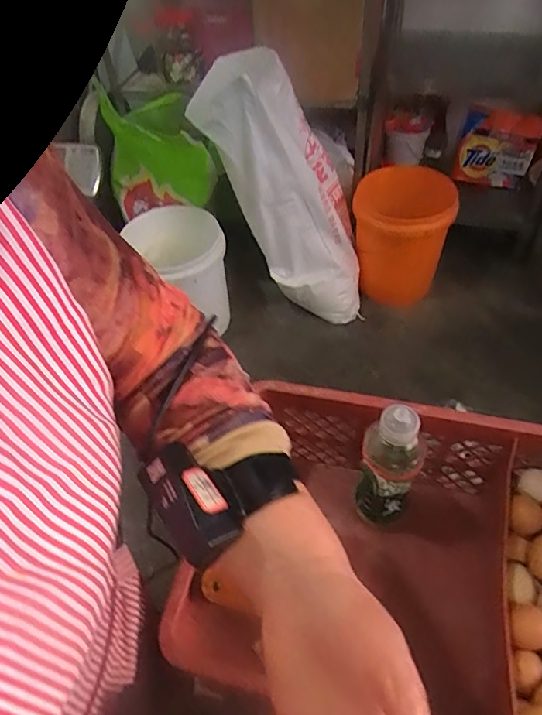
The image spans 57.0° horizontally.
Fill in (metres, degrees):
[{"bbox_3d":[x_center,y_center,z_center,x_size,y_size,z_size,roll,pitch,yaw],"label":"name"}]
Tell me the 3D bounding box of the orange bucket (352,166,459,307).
[{"bbox_3d":[0.406,-0.400,1.582,0.292,0.318,0.288,7,51,12],"label":"orange bucket"}]

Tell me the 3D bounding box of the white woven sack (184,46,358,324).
[{"bbox_3d":[0.054,-0.470,1.510,0.242,0.805,0.244,-2,46,34],"label":"white woven sack"}]

